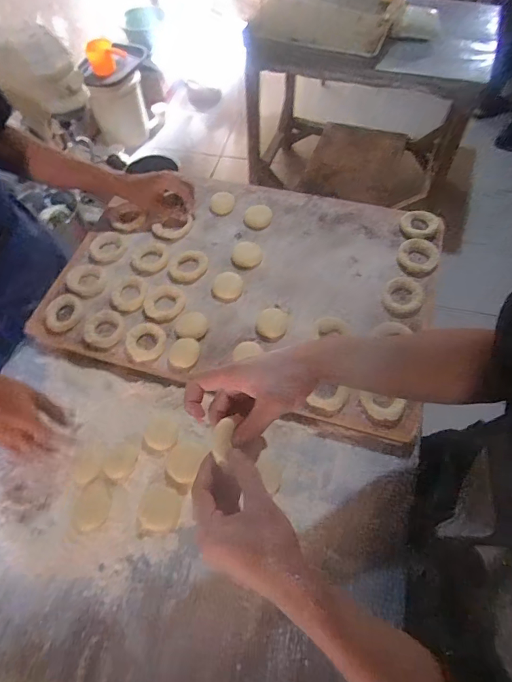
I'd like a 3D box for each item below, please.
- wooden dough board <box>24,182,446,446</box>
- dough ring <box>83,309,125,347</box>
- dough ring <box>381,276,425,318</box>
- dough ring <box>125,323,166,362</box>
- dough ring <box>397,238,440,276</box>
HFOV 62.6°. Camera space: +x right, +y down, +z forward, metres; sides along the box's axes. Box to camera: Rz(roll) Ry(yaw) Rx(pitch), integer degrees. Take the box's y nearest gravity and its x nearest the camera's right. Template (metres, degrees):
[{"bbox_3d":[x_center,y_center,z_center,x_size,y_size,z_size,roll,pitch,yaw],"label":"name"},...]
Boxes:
[{"bbox_3d":[-0.016,-0.111,0.706,0.592,0.023,0.417,15,60,12],"label":"wooden dough board"},{"bbox_3d":[-0.239,-0.020,0.664,0.062,0.012,0.064,-2,58,3],"label":"dough ring"},{"bbox_3d":[0.230,-0.068,0.663,0.062,0.012,0.079,13,60,11],"label":"dough ring"},{"bbox_3d":[-0.168,0.002,0.647,0.059,0.018,0.059,-2,58,3],"label":"dough ring"},{"bbox_3d":[0.268,-0.141,0.696,0.063,0.020,0.069,-2,58,3],"label":"dough ring"}]

